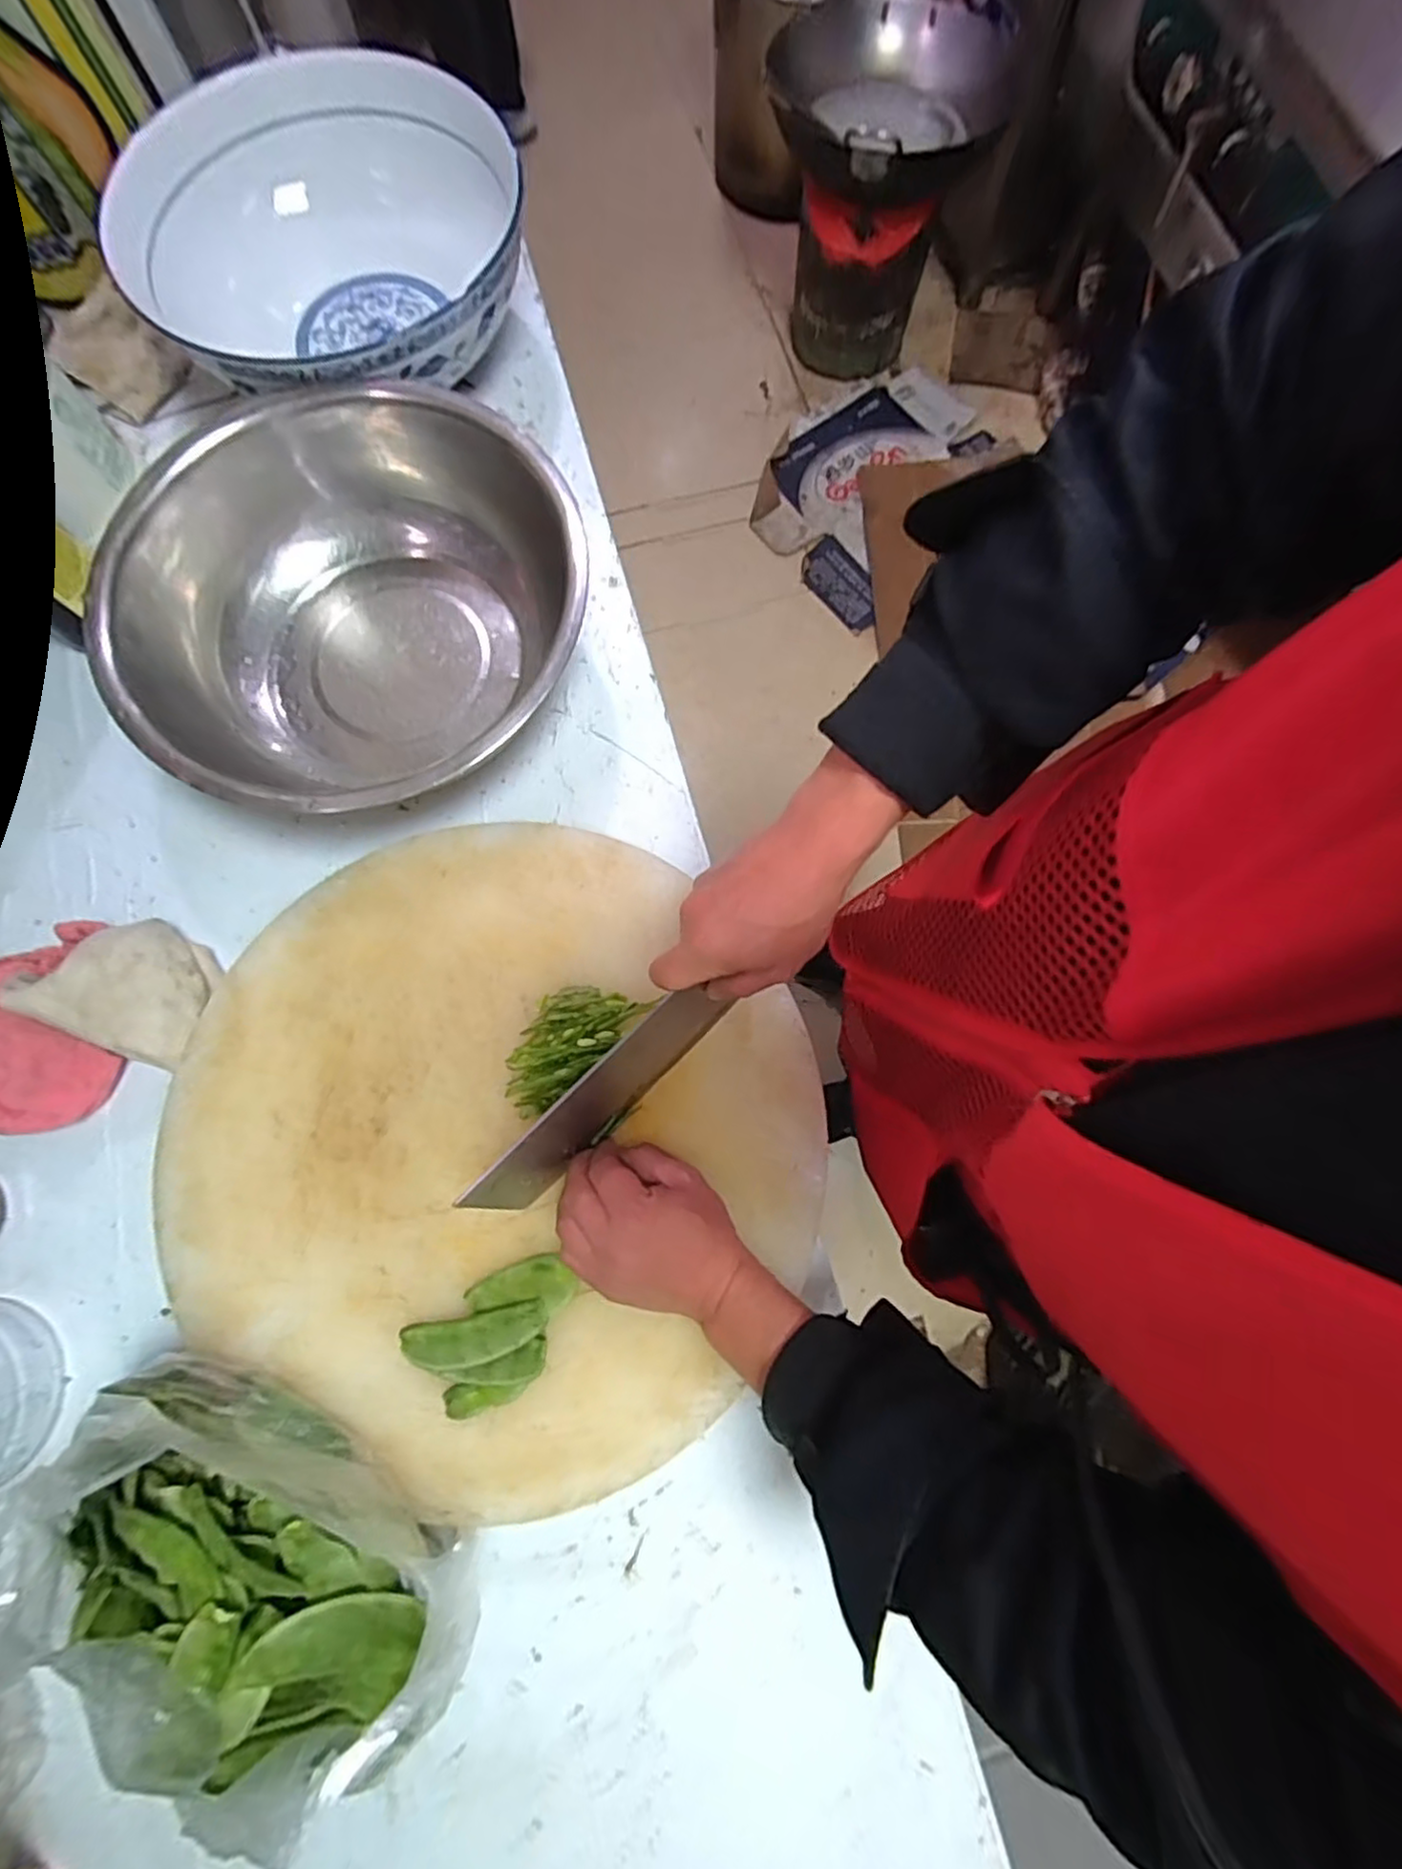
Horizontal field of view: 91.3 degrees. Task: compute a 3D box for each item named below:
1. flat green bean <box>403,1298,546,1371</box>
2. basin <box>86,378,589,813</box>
[{"bbox_3d":[-0.146,0.260,0.442,0.094,0.017,0.029,-13,78,-2],"label":"flat green bean"},{"bbox_3d":[-0.265,-0.255,0.562,0.346,0.109,0.352,0,77,0],"label":"basin"}]

